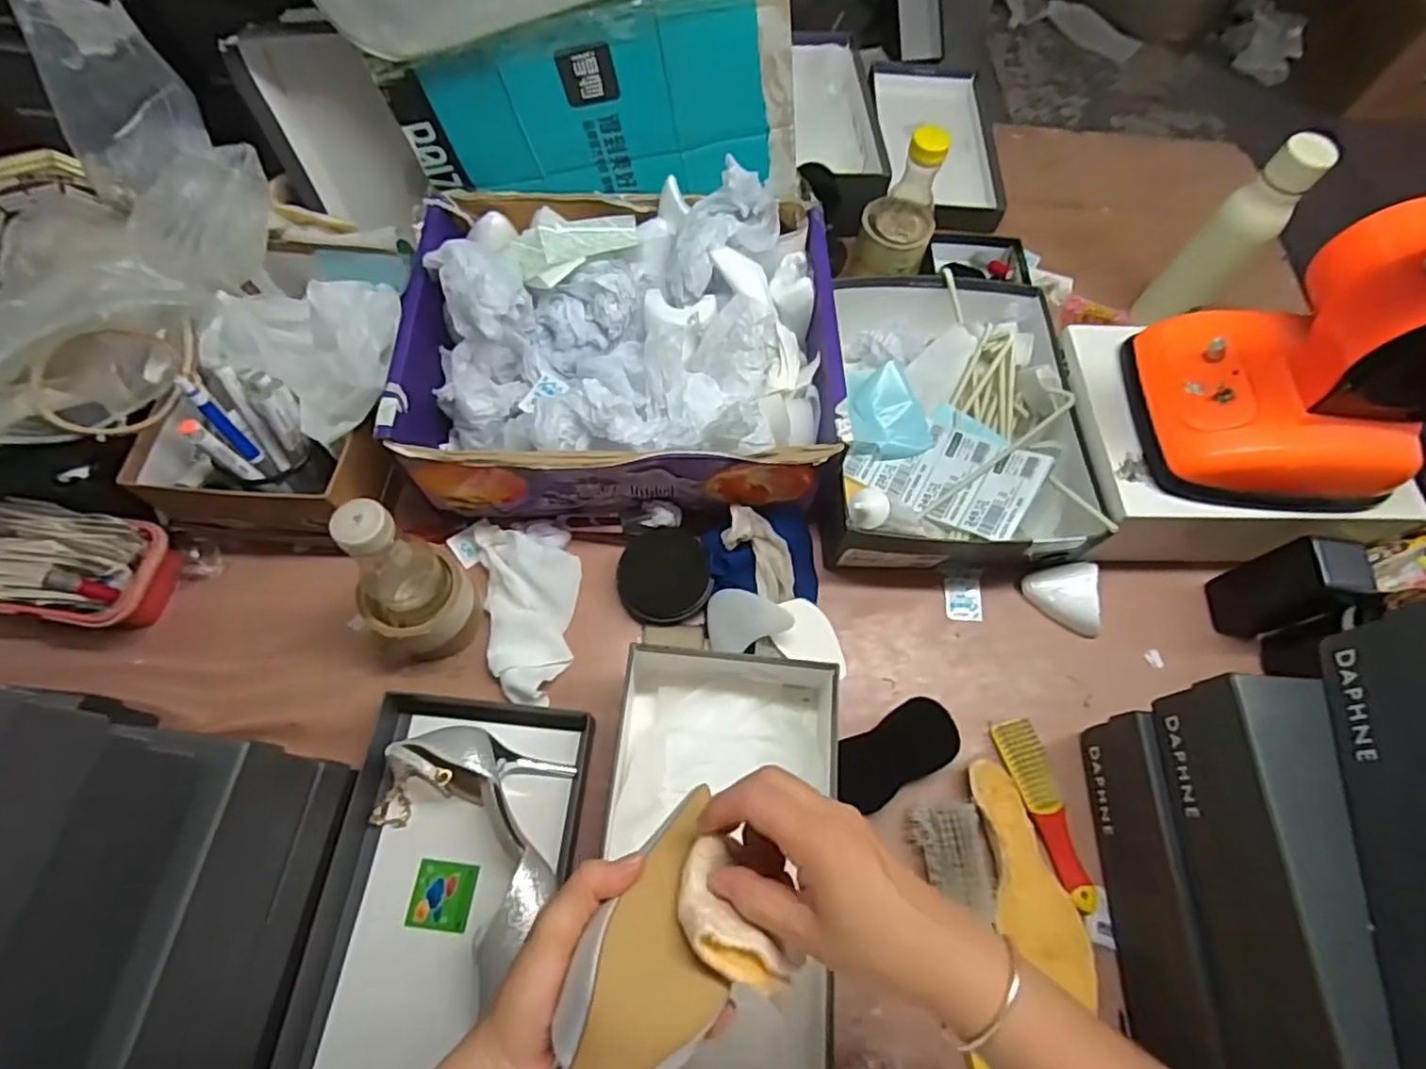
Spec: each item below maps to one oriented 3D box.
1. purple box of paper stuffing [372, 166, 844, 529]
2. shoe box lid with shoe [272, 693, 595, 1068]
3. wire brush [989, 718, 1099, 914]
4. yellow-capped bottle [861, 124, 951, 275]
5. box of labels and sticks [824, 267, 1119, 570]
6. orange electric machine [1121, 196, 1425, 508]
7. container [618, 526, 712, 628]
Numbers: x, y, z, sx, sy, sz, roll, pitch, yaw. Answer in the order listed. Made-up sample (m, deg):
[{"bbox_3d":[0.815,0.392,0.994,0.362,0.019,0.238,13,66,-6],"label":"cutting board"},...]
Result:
[{"bbox_3d":[-0.088,-0.187,0.657,0.397,0.156,0.312,1,66,-3],"label":"purple box of paper stuffing"},{"bbox_3d":[-0.213,0.286,0.523,0.179,0.068,0.304,5,66,-1],"label":"shoe box lid with shoe"},{"bbox_3d":[0.297,0.243,0.583,0.034,0.027,0.156,-14,67,-9],"label":"wire brush"},{"bbox_3d":[0.218,-0.366,0.746,0.066,0.157,0.065,-12,67,-8],"label":"yellow-capped bottle"},{"bbox_3d":[0.238,-0.141,0.706,0.260,0.113,0.362,1,66,-2],"label":"box of labels and sticks"},{"bbox_3d":[0.511,-0.147,0.545,0.205,0.204,0.179,3,66,-2],"label":"orange electric machine"},{"bbox_3d":[-0.049,0.040,0.643,0.088,0.016,0.088,0,80,1],"label":"container"}]

